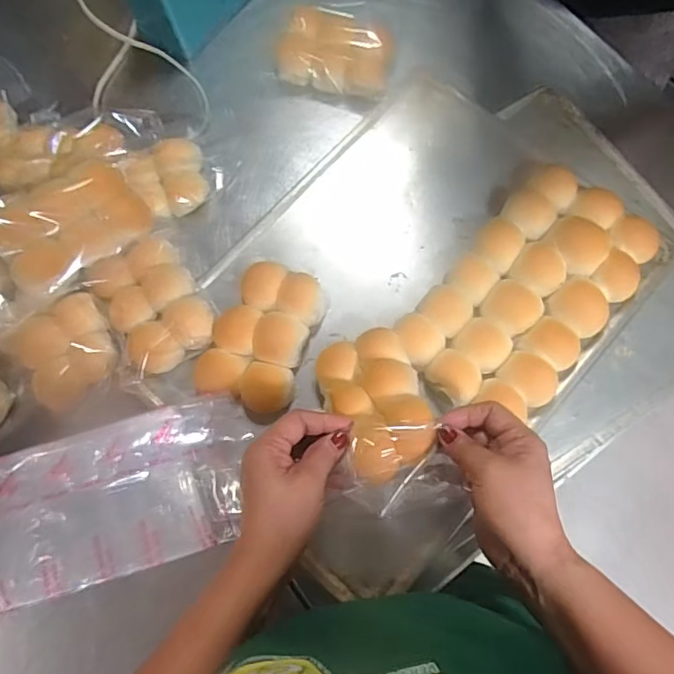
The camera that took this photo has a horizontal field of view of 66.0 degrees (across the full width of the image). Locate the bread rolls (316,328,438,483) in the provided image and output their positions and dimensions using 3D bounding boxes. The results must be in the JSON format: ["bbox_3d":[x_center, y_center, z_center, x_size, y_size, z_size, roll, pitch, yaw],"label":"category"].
[{"bbox_3d":[0.036,0.053,0.429,0.080,0.040,0.130,-21,47,-6],"label":"bread rolls"}]

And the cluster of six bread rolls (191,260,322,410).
[{"bbox_3d":[-0.070,-0.002,0.487,0.086,0.032,0.132,17,76,6],"label":"cluster of six bread rolls"}]

